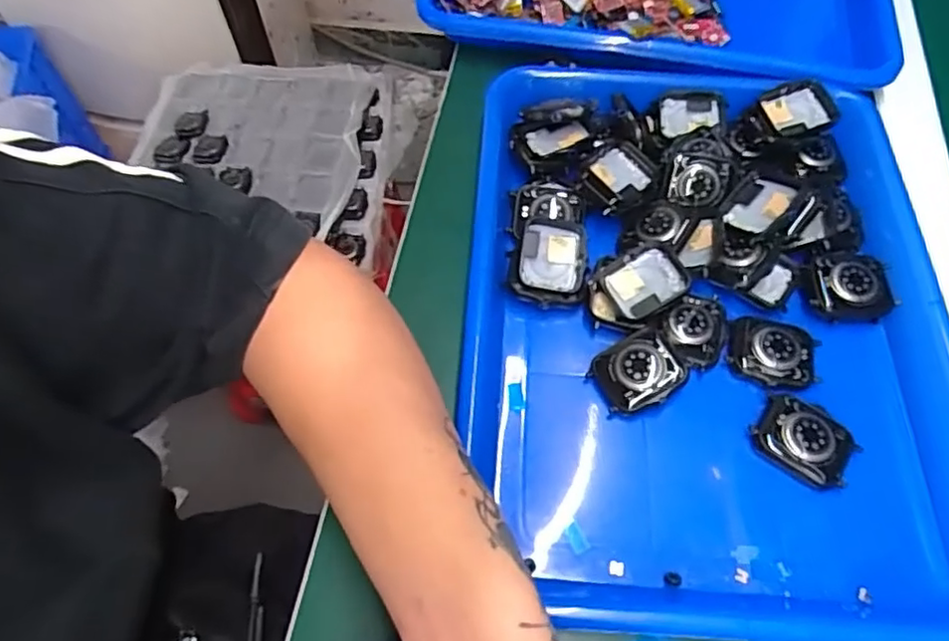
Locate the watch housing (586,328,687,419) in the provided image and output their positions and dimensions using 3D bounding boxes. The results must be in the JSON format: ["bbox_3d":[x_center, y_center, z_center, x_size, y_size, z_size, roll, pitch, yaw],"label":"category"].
[{"bbox_3d":[0.085,0.027,0.327,0.046,0.011,0.037,-27,64,0],"label":"watch housing"}]

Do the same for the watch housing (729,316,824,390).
[{"bbox_3d":[0.160,0.017,0.334,0.045,0.007,0.039,11,62,7],"label":"watch housing"}]

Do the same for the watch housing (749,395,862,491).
[{"bbox_3d":[0.164,0.060,0.312,0.045,0.013,0.034,33,67,17],"label":"watch housing"}]

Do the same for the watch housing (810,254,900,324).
[{"bbox_3d":[0.210,-0.019,0.348,0.042,0.012,0.036,7,61,4],"label":"watch housing"}]

